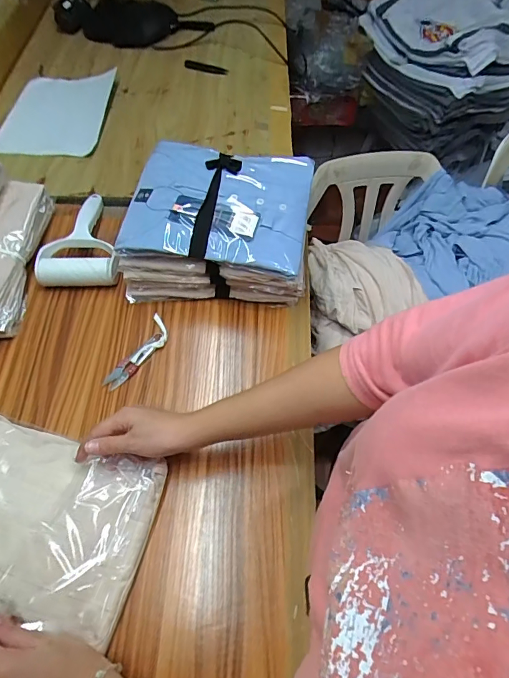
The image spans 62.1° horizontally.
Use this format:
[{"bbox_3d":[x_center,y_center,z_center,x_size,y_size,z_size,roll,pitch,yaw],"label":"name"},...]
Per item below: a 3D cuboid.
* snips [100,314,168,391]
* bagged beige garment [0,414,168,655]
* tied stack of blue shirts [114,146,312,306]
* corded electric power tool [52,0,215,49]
[{"bbox_3d":[-0.158,0.020,0.585,0.038,0.009,0.121,28,64,14],"label":"snips"},{"bbox_3d":[-0.241,0.198,0.456,0.248,0.034,0.201,10,61,5],"label":"bagged beige garment"},{"bbox_3d":[-0.050,-0.170,0.630,0.257,0.119,0.215,5,60,2],"label":"tied stack of blue shirts"},{"bbox_3d":[-0.285,-0.753,0.986,0.347,0.059,0.086,10,61,5],"label":"corded electric power tool"}]

